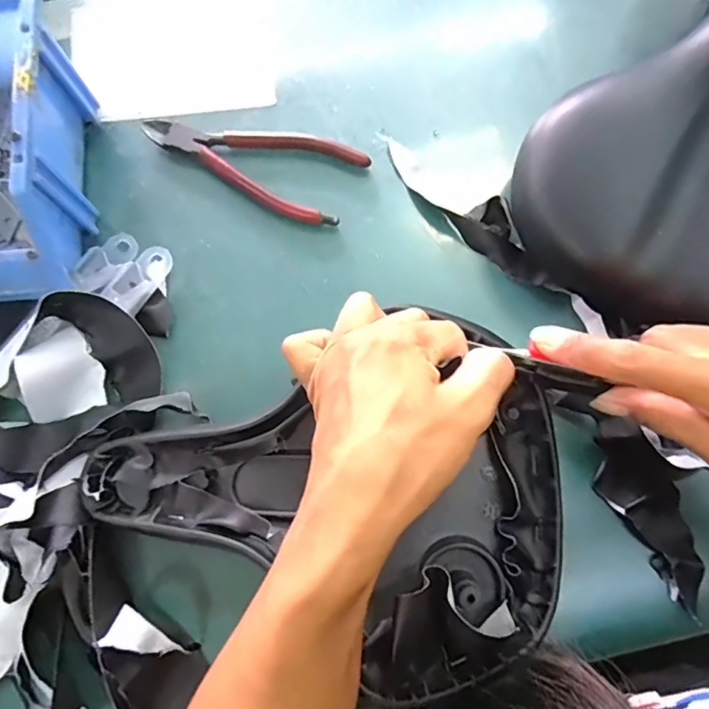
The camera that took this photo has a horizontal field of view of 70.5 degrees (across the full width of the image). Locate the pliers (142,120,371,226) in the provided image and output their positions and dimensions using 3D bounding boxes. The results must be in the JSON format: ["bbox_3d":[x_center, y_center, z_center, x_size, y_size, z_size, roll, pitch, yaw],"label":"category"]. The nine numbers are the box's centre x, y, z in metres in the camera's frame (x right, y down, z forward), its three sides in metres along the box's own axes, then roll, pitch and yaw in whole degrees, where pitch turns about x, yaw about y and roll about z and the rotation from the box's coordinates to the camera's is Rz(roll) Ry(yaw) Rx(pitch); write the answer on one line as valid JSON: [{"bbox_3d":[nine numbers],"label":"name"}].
[{"bbox_3d":[-0.073,-0.140,0.354,0.154,0.010,0.065,21,78,6],"label":"pliers"}]

